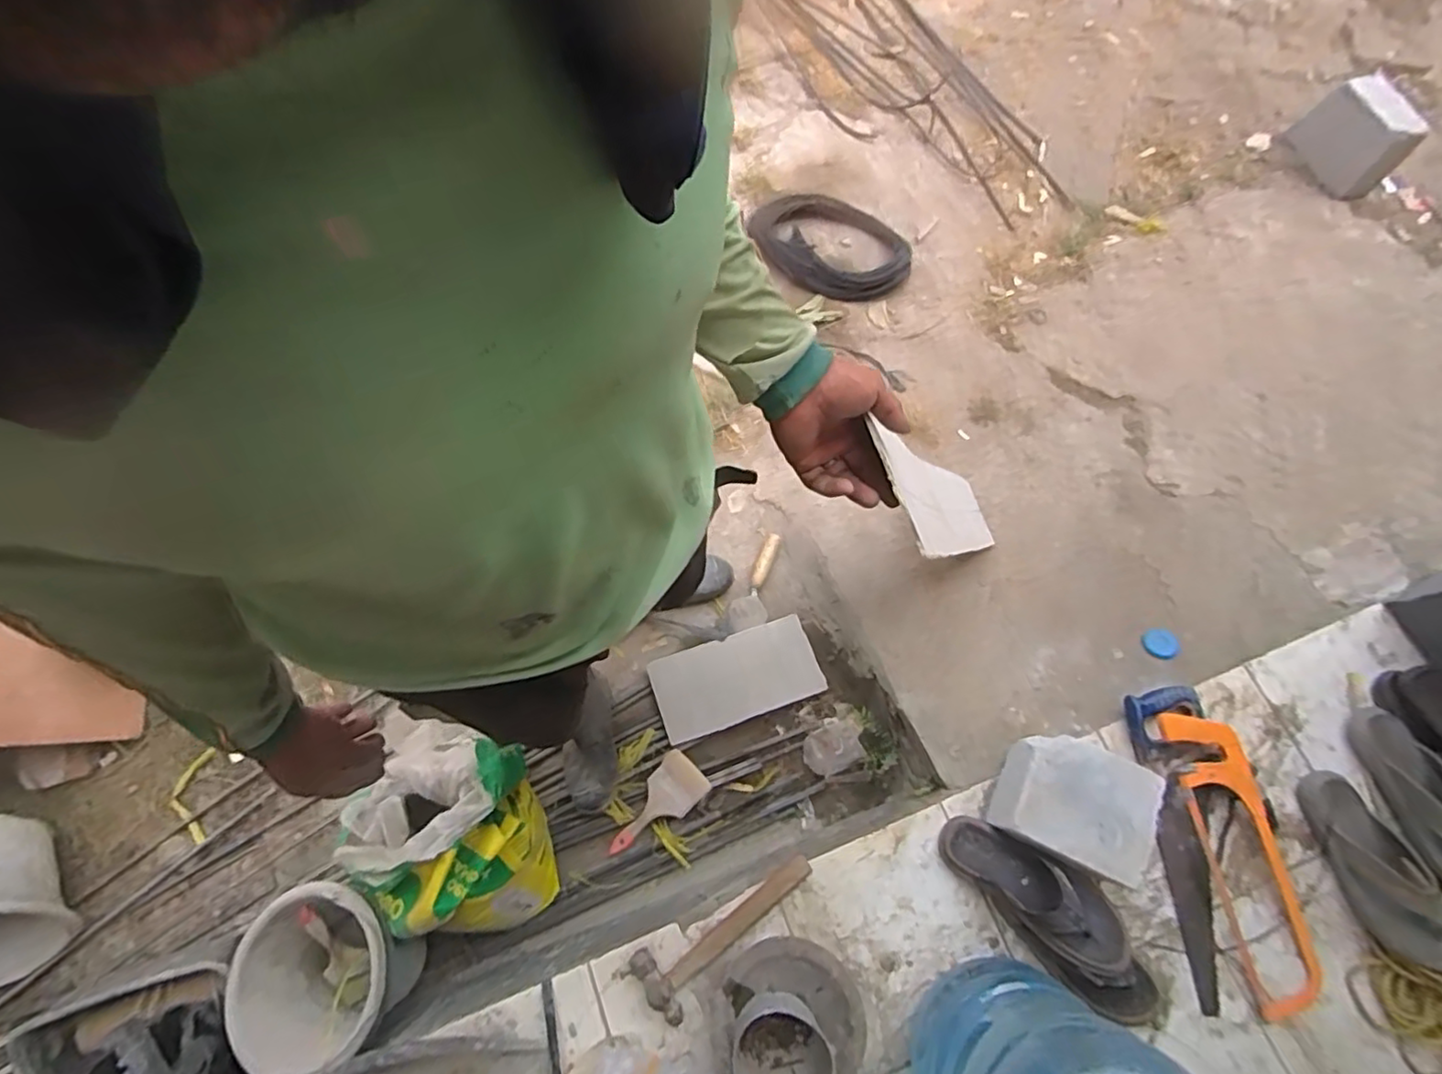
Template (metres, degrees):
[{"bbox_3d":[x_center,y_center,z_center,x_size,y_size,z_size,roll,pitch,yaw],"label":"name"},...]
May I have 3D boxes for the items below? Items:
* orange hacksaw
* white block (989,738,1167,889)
[{"bbox_3d":[0.824,0.498,1.018,0.123,0.034,0.455,-14,83,-6],"label":"orange hacksaw"},{"bbox_3d":[0.548,0.411,1.012,0.207,0.104,0.177,22,74,6],"label":"white block"}]

